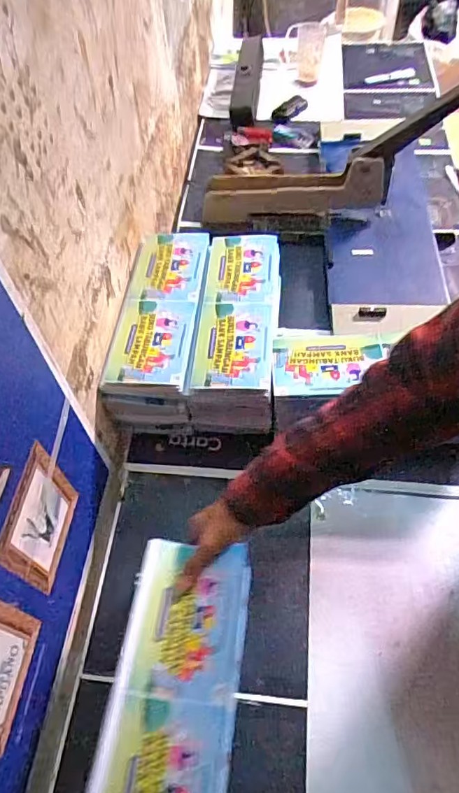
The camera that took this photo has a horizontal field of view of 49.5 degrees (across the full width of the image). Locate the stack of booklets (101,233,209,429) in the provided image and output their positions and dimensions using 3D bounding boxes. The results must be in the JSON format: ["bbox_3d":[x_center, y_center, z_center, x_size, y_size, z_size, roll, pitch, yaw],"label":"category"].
[{"bbox_3d":[-0.101,-0.113,0.785,0.121,0.106,0.317,3,55,5],"label":"stack of booklets"}]

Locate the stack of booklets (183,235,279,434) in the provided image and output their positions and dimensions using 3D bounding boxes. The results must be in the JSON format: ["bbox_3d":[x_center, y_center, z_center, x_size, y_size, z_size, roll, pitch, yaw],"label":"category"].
[{"bbox_3d":[0.014,-0.107,0.773,0.119,0.108,0.309,3,55,5],"label":"stack of booklets"}]

